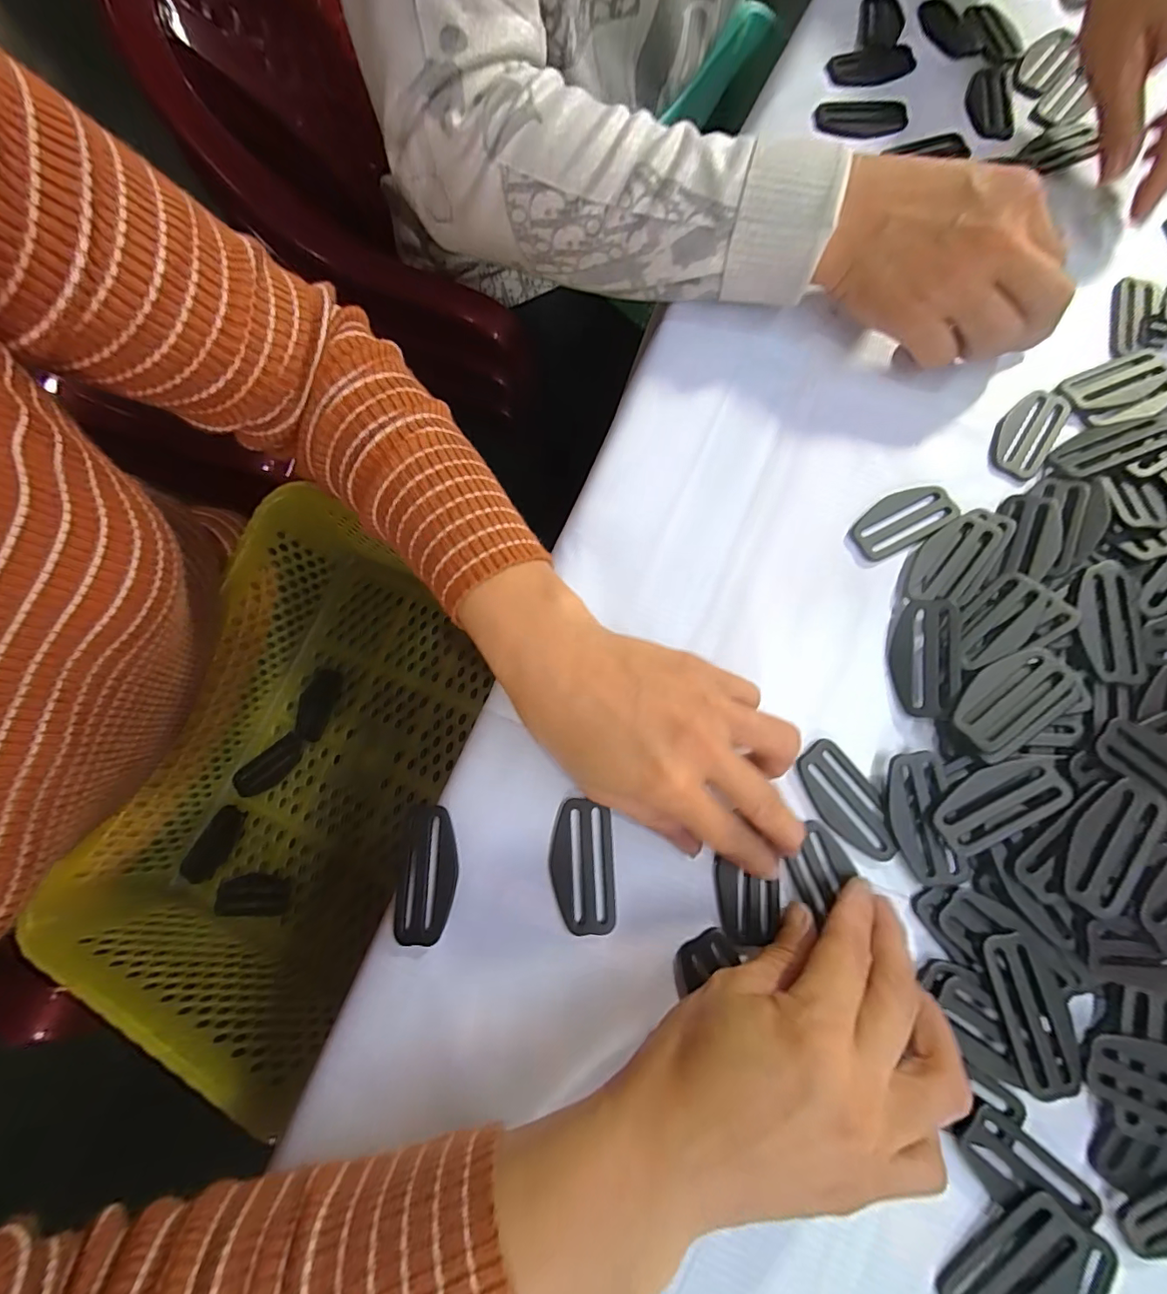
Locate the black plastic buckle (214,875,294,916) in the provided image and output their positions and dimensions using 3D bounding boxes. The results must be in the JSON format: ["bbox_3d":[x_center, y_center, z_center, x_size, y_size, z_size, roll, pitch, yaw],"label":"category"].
[{"bbox_3d":[-0.254,0.192,0.385,0.058,0.011,0.030,-5,77,0],"label":"black plastic buckle"}]

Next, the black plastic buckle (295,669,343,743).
[{"bbox_3d":[-0.227,0.048,0.425,0.032,0.007,0.060,17,78,5],"label":"black plastic buckle"}]

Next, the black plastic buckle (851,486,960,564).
[{"bbox_3d":[0.175,-0.070,0.273,0.060,0.004,0.029,-29,78,-5],"label":"black plastic buckle"}]

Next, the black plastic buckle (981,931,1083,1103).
[{"bbox_3d":[0.192,0.154,0.213,0.029,0.010,0.059,-7,77,-1],"label":"black plastic buckle"}]

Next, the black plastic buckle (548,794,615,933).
[{"bbox_3d":[-0.001,0.103,0.235,0.029,0.004,0.058,-3,77,0],"label":"black plastic buckle"}]

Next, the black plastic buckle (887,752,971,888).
[{"bbox_3d":[0.158,0.080,0.233,0.027,0.005,0.058,-10,80,11],"label":"black plastic buckle"}]

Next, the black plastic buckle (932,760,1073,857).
[{"bbox_3d":[0.189,0.070,0.226,0.060,0.004,0.027,-29,73,0],"label":"black plastic buckle"}]

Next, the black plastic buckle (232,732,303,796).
[{"bbox_3d":[-0.261,0.100,0.414,0.061,0.004,0.027,-39,80,-7],"label":"black plastic buckle"}]

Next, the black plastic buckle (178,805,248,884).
[{"bbox_3d":[-0.297,0.158,0.401,0.029,0.005,0.060,26,79,6],"label":"black plastic buckle"}]

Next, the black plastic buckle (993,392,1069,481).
[{"bbox_3d":[0.255,-0.123,0.286,0.030,0.005,0.065,37,81,9],"label":"black plastic buckle"}]

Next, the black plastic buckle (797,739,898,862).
[{"bbox_3d":[0.127,0.074,0.239,0.029,0.004,0.058,-39,80,-7],"label":"black plastic buckle"}]

